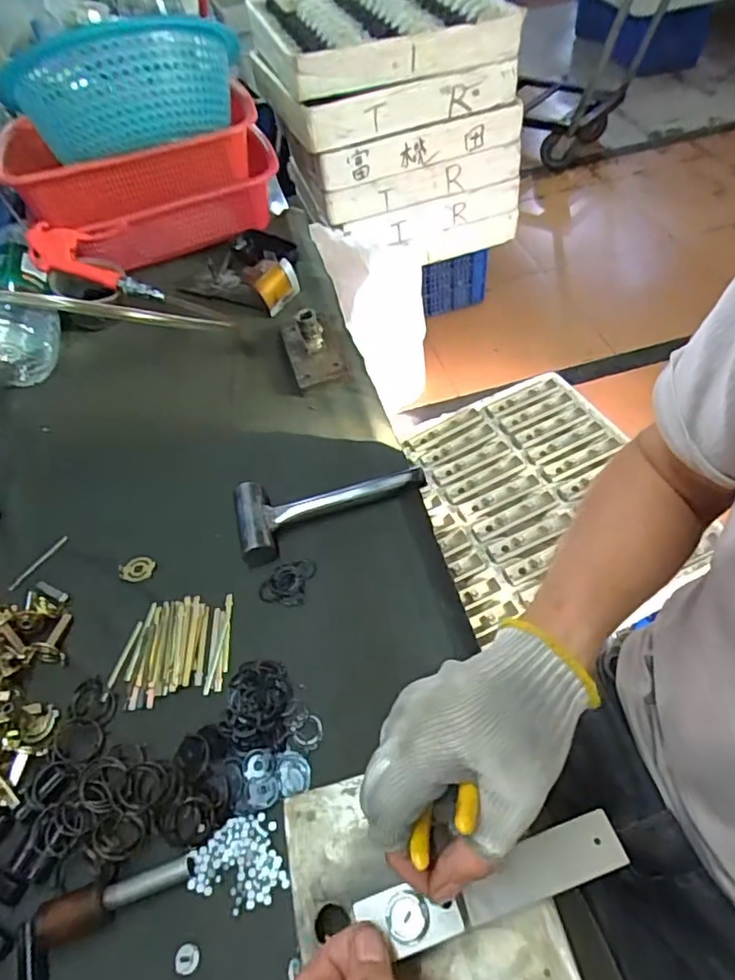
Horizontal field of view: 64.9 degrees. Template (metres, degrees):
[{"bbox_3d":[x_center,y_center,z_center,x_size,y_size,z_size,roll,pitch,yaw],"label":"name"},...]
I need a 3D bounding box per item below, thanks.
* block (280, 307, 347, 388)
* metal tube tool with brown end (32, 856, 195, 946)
[{"bbox_3d":[-0.067,-0.179,0.671,0.061,0.053,0.130,-17,51,-4],"label":"block"},{"bbox_3d":[-0.160,0.260,0.366,0.096,0.017,0.025,-14,51,-4],"label":"metal tube tool with brown end"}]

